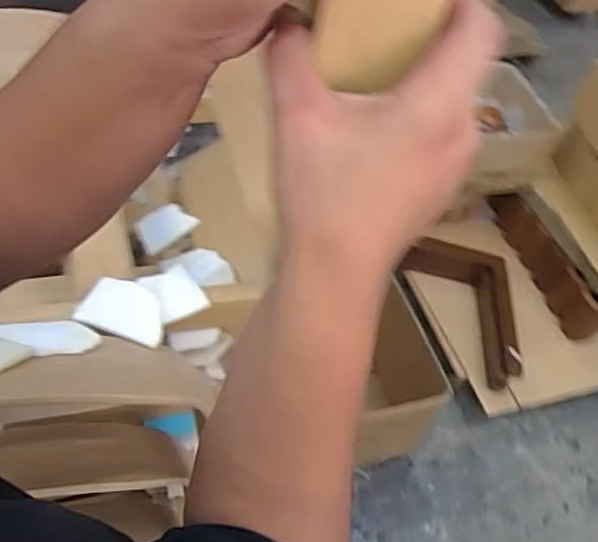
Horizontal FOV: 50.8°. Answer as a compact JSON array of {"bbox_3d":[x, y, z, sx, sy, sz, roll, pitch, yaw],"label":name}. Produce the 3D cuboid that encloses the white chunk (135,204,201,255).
[{"bbox_3d":[-0.234,-0.081,1.096,0.104,0.013,0.078,-37,70,11],"label":"white chunk"}]

